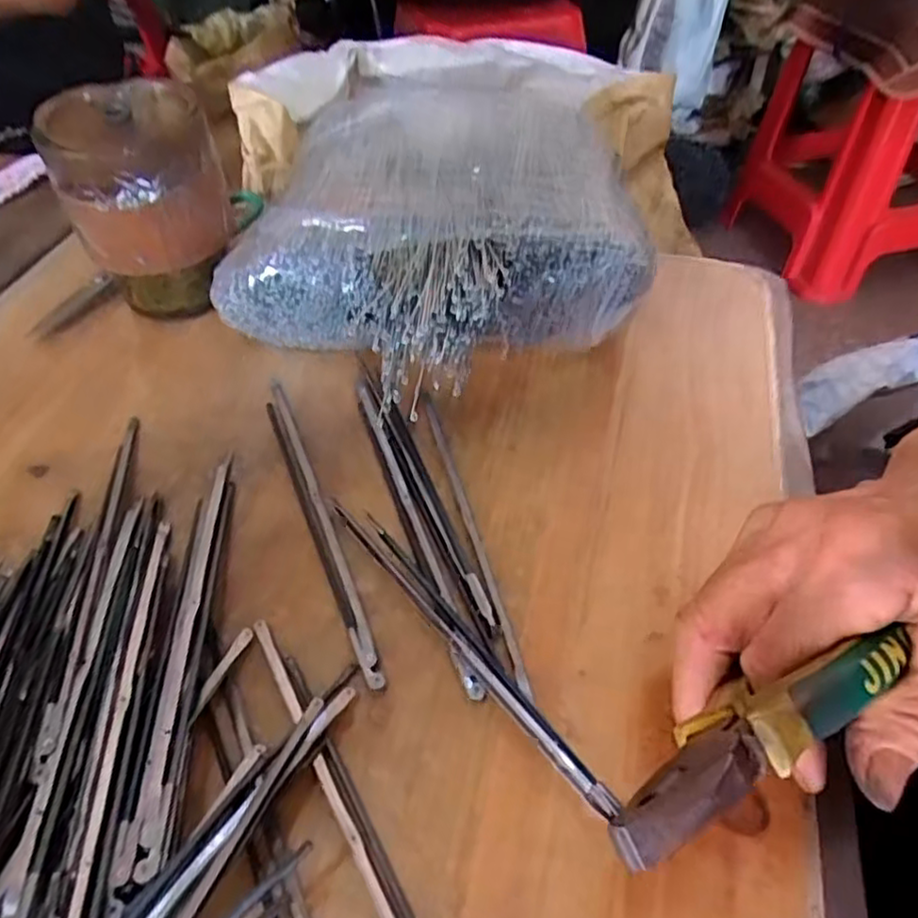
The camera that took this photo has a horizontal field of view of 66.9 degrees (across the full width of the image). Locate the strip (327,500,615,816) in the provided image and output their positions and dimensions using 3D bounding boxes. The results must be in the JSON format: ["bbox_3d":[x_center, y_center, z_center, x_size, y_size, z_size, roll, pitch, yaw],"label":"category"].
[{"bbox_3d":[-0.001,0.068,0.269,0.013,0.008,0.162,-30,53,-24],"label":"strip"}]

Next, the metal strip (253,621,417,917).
[{"bbox_3d":[-0.030,0.126,0.224,0.010,0.006,0.184,-24,52,-20],"label":"metal strip"}]

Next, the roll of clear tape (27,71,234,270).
[{"bbox_3d":[-0.175,-0.157,0.386,0.085,0.068,0.090,-19,50,-16],"label":"roll of clear tape"}]

